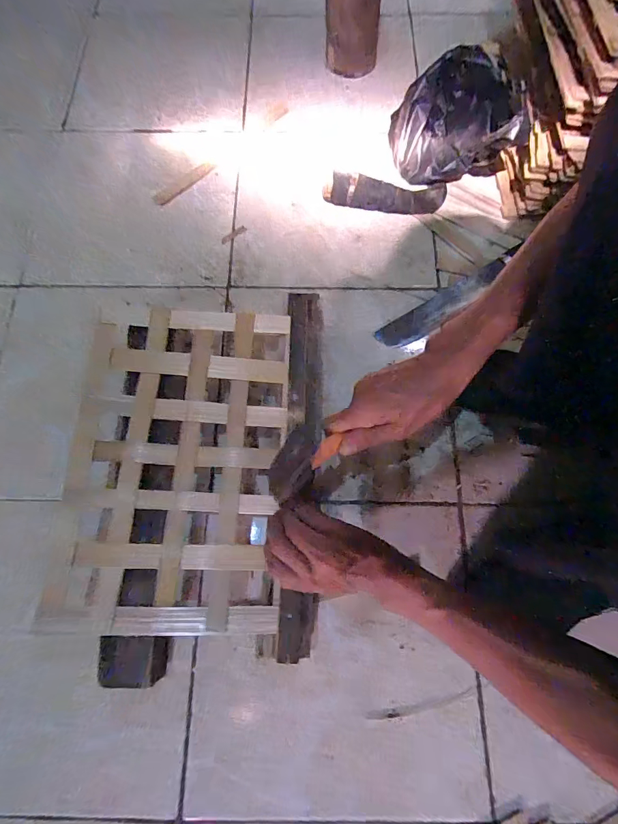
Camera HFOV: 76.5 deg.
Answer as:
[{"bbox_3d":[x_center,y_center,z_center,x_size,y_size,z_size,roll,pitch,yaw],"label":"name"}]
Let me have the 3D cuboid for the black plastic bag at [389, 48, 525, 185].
[{"bbox_3d":[0.211,-0.422,0.578,0.177,0.107,0.142,17,73,6],"label":"black plastic bag"}]

